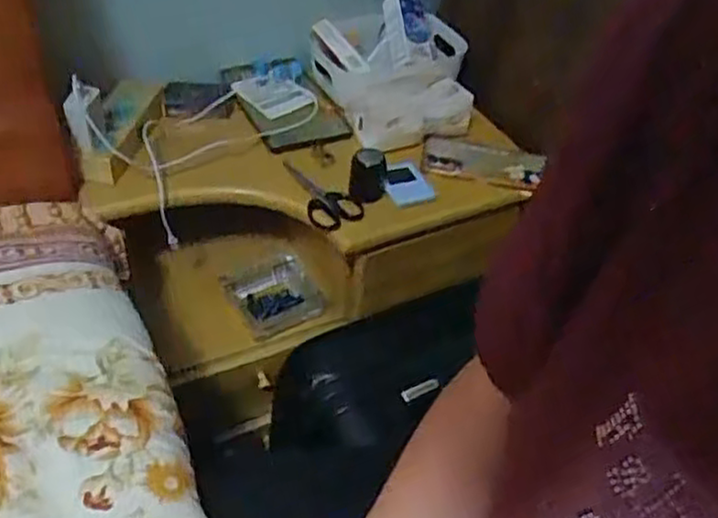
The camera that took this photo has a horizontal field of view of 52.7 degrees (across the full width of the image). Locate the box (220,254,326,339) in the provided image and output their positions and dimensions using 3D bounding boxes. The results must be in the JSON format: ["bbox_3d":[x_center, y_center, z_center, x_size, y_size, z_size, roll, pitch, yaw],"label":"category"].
[{"bbox_3d":[-0.114,0.044,0.933,0.107,0.036,0.112,-16,48,-23],"label":"box"}]

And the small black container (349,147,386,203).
[{"bbox_3d":[0.010,-0.097,0.836,0.044,0.049,0.039,6,42,-1],"label":"small black container"}]

